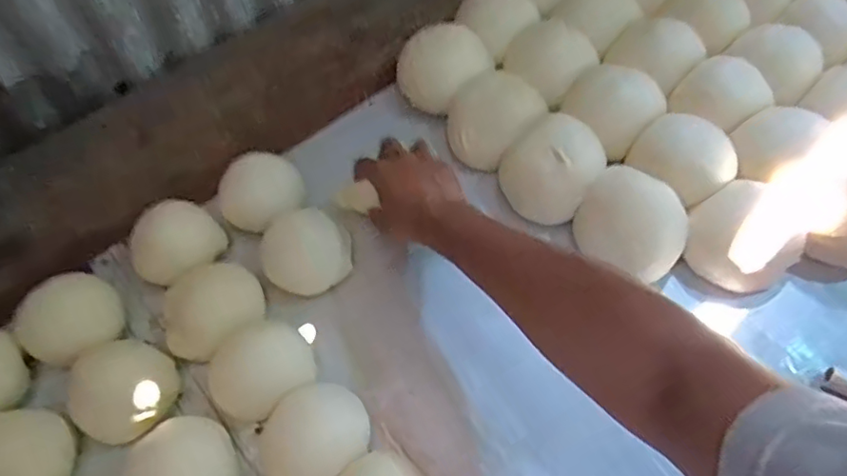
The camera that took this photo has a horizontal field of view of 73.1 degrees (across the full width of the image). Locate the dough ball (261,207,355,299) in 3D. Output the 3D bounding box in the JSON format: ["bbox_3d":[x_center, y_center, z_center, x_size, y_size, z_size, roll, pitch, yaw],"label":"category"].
[{"bbox_3d":[-0.122,0.014,0.599,0.091,0.039,0.079,-23,62,-13],"label":"dough ball"}]

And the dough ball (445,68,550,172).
[{"bbox_3d":[0.084,-0.141,0.670,0.102,0.061,0.093,0,59,0],"label":"dough ball"}]

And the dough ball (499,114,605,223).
[{"bbox_3d":[0.144,-0.081,0.633,0.095,0.062,0.104,0,59,0],"label":"dough ball"}]

